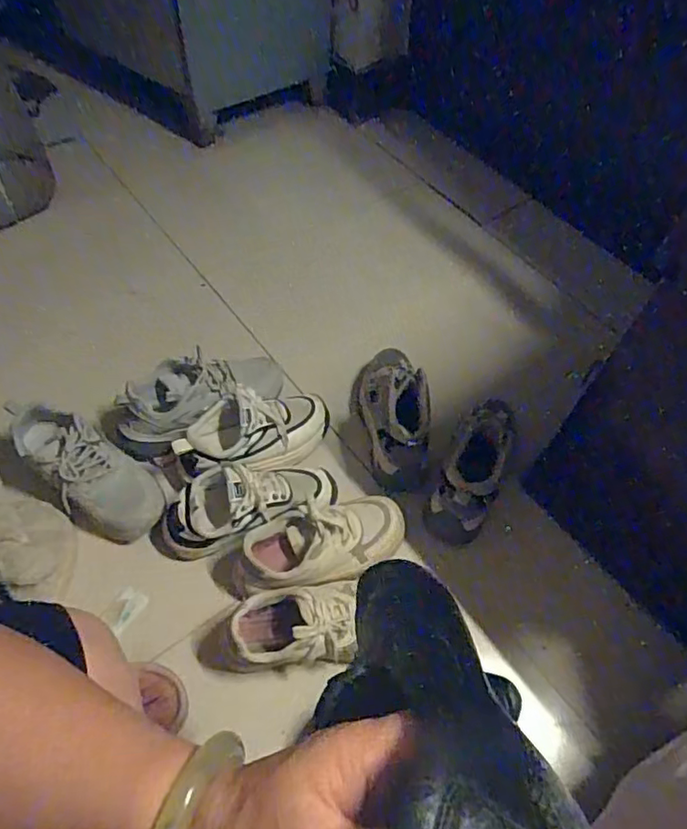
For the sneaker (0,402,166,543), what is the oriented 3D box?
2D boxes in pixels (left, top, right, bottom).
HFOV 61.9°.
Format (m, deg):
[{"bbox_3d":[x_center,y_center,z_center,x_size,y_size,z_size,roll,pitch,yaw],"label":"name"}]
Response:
[{"bbox_3d":[-0.382,0.076,0.828,0.269,0.085,0.114,29,60,16],"label":"sneaker"}]

